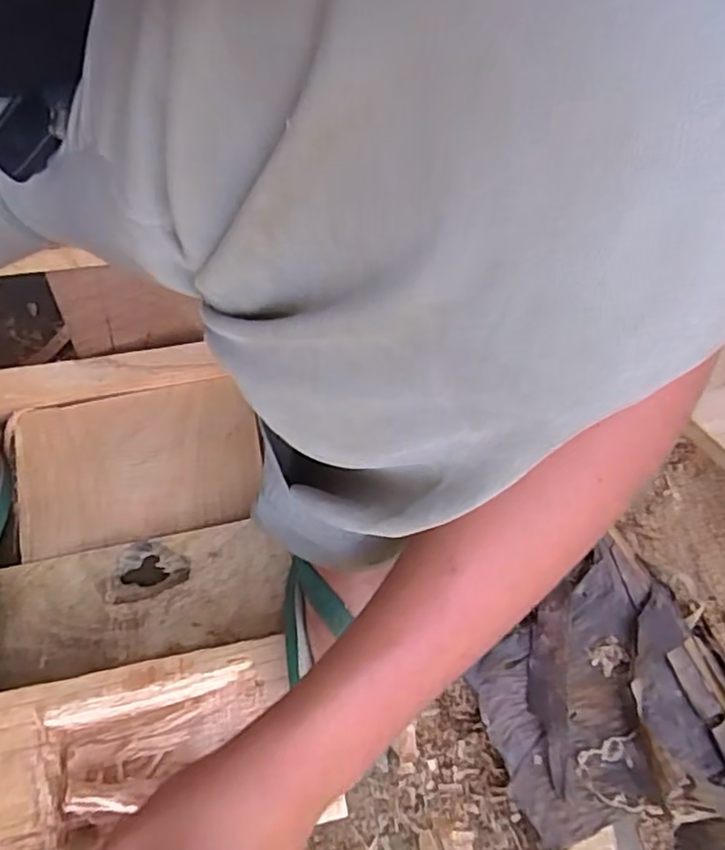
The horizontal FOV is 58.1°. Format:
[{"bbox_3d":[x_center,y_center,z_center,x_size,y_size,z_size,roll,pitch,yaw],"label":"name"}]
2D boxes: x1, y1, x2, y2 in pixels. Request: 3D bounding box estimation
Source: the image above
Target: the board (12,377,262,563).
[{"bbox_3d":[-0.183,0.032,0.539,0.191,0.011,0.124,-11,72,-10],"label":"board"}]

